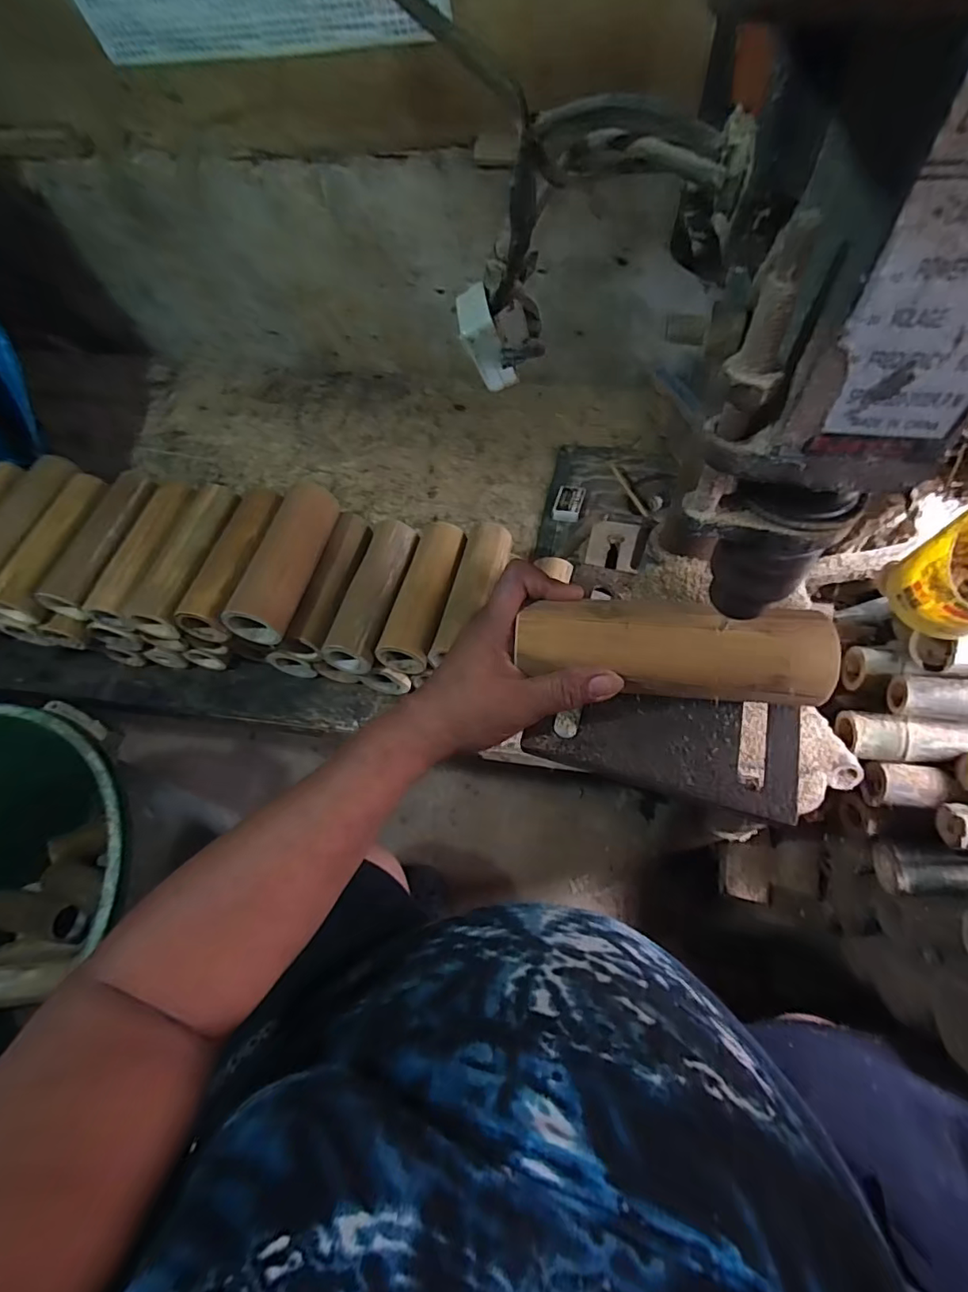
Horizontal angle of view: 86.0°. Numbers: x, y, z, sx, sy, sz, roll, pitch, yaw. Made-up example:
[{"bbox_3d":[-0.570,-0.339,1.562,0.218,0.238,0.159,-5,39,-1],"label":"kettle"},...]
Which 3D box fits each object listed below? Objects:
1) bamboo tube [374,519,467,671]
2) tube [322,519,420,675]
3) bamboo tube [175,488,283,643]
[{"bbox_3d":[-0.065,-0.061,0.581,0.056,0.042,0.187,10,63,9],"label":"bamboo tube"},{"bbox_3d":[-0.122,-0.064,0.586,0.055,0.044,0.185,10,63,9],"label":"tube"},{"bbox_3d":[-0.268,-0.096,0.566,0.058,0.047,0.186,5,62,7],"label":"bamboo tube"}]

